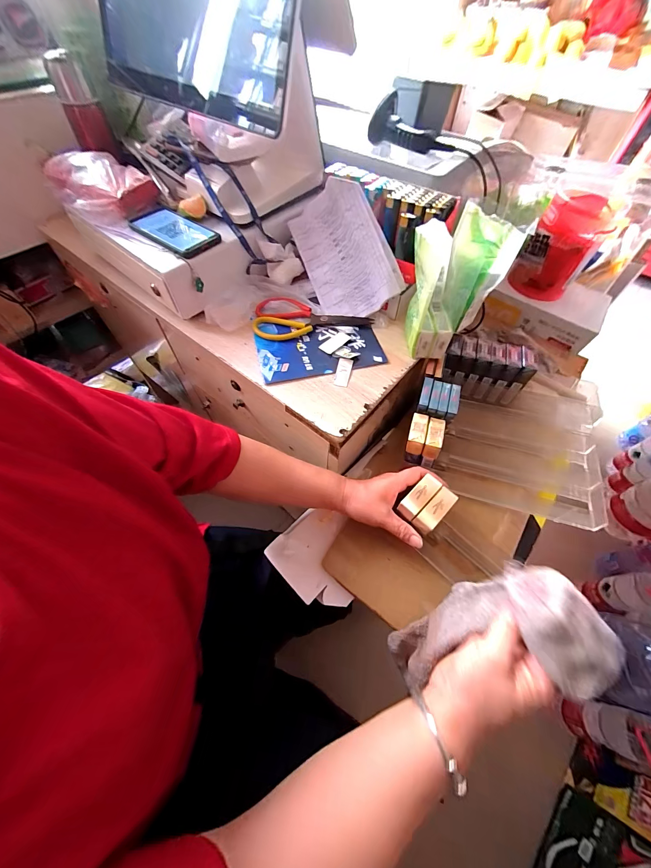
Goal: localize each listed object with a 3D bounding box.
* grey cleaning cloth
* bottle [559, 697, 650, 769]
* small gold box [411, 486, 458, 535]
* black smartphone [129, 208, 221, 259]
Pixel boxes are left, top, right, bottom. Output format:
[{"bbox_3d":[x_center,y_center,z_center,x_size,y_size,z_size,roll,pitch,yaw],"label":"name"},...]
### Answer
[{"bbox_3d":[0.147,0.218,0.326,0.070,0.234,0.096,2,54,-34],"label":"grey cleaning cloth"},{"bbox_3d":[0.645,0.653,0.680,0.083,0.258,0.085,1,59,-1],"label":"bottle"},{"bbox_3d":[0.137,0.099,0.390,0.055,0.042,0.023,-39,67,-22],"label":"small gold box"},{"bbox_3d":[-0.241,-0.326,0.496,0.145,0.011,0.074,35,64,18],"label":"black smartphone"}]

